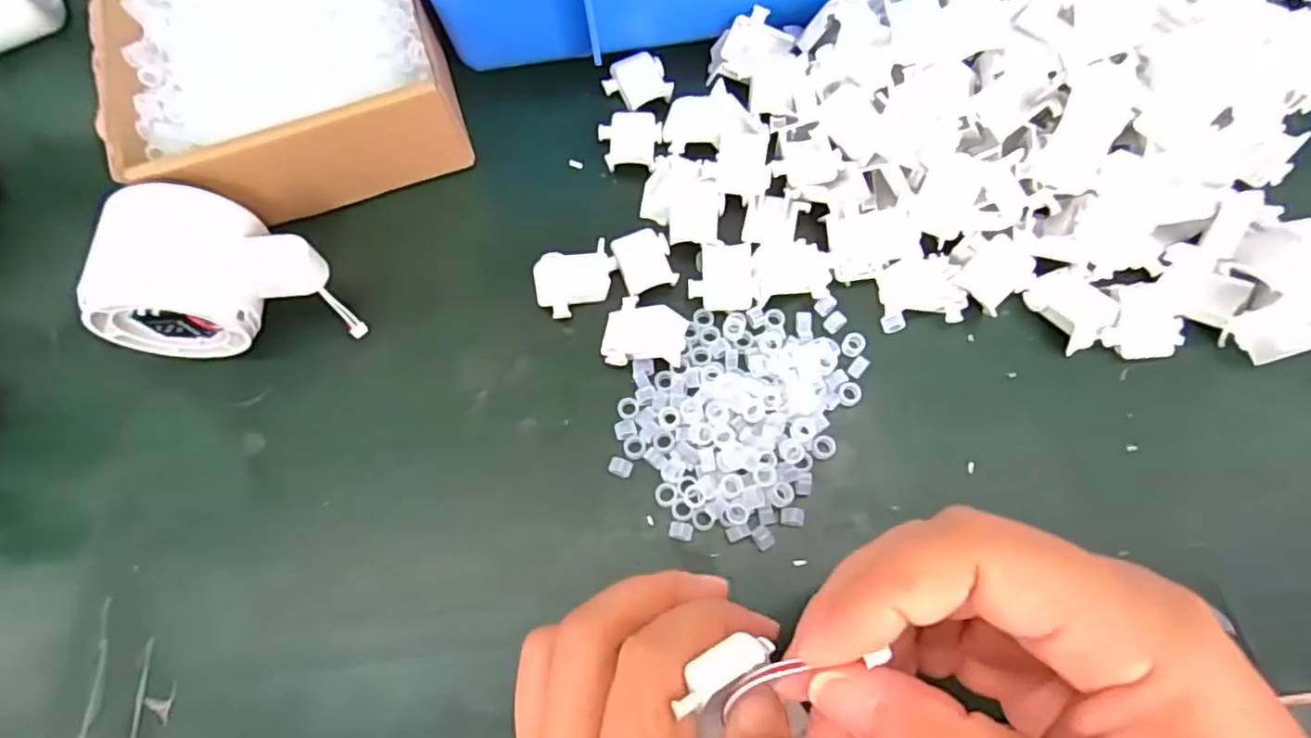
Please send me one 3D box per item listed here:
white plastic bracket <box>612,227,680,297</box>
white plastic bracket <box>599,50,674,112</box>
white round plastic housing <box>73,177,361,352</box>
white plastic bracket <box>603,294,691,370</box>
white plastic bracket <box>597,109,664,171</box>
[{"bbox_3d":[-0.005,-0.048,0.292,0.023,0.004,0.028,-21,71,-5],"label":"white plastic bracket"},{"bbox_3d":[-0.009,-0.137,0.326,0.030,0.007,0.027,-21,71,-5],"label":"white plastic bracket"},{"bbox_3d":[-0.169,-0.033,0.274,0.081,0.058,0.061,10,71,6],"label":"white round plastic housing"},{"bbox_3d":[-0.004,-0.015,0.283,0.034,0.005,0.028,5,71,4],"label":"white plastic bracket"},{"bbox_3d":[-0.012,-0.106,0.316,0.029,0.004,0.030,-1,71,2],"label":"white plastic bracket"}]

